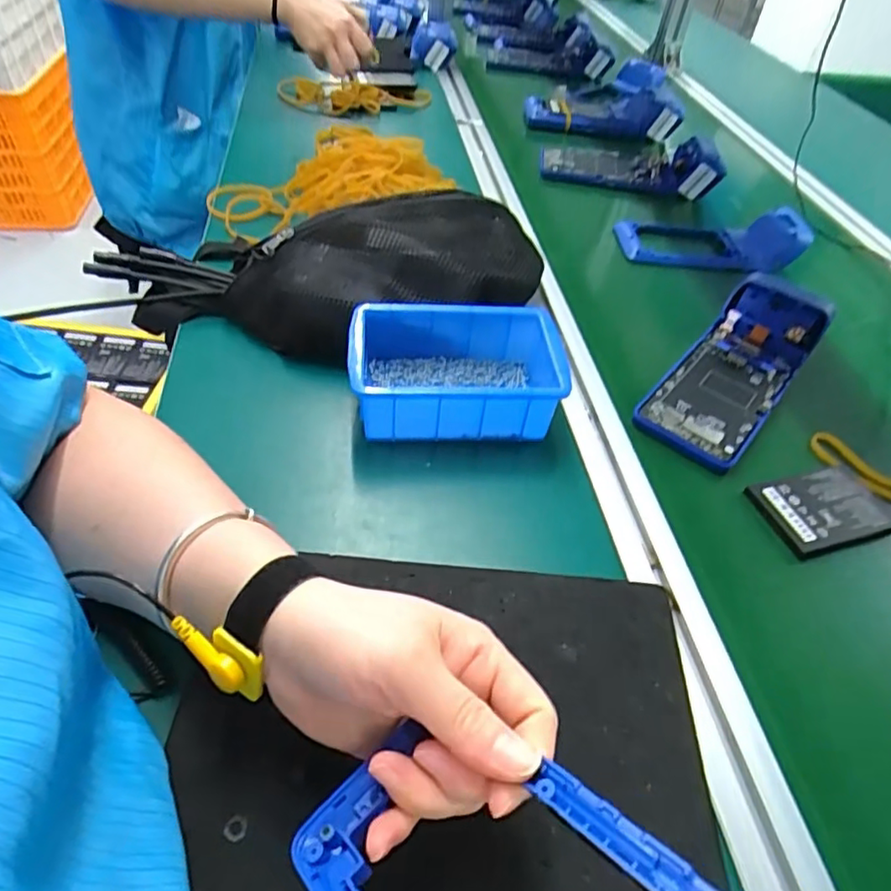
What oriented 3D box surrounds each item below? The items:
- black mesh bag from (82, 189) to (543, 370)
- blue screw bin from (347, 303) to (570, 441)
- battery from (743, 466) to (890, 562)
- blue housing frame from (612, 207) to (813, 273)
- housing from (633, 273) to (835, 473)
[{"bbox_3d":[-0.095,-0.145,0.505,0.359,0.094,0.154,1,44,-4],"label":"black mesh bag"},{"bbox_3d":[0.009,-0.050,0.444,0.153,0.062,0.101,0,45,-6],"label":"blue screw bin"},{"bbox_3d":[0.268,0.045,0.423,0.094,0.012,0.059,-9,47,-15],"label":"battery"},{"bbox_3d":[0.296,-0.239,0.686,0.225,0.057,0.088,-3,46,-5],"label":"blue housing frame"},{"bbox_3d":[0.246,-0.072,0.500,0.080,0.048,0.219,33,51,24],"label":"housing"}]

